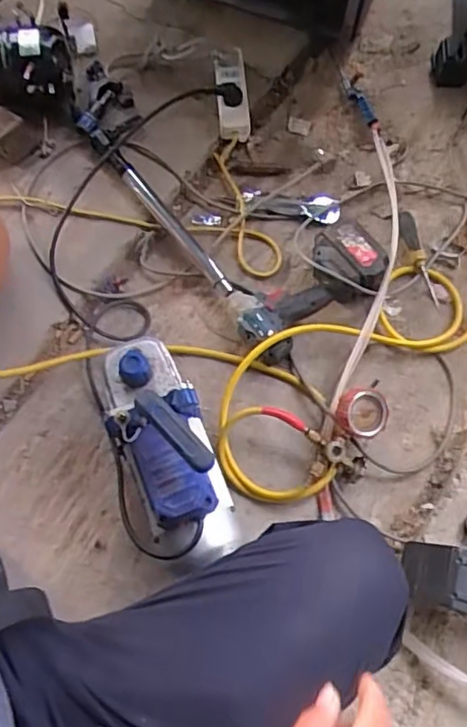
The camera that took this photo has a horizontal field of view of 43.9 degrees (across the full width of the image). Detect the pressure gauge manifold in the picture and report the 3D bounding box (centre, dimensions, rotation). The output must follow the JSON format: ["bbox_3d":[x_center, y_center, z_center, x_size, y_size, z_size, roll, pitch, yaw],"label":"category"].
[{"bbox_3d":[0.169,0.103,0.865,0.090,0.089,0.129,25,72,10],"label":"pressure gauge manifold"}]

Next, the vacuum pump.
[{"bbox_3d":[-0.098,0.114,0.773,0.136,0.243,0.288,-24,71,-7],"label":"vacuum pump"}]

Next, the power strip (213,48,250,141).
[{"bbox_3d":[-0.003,-0.503,1.078,0.057,0.029,0.176,-4,82,0],"label":"power strip"}]

